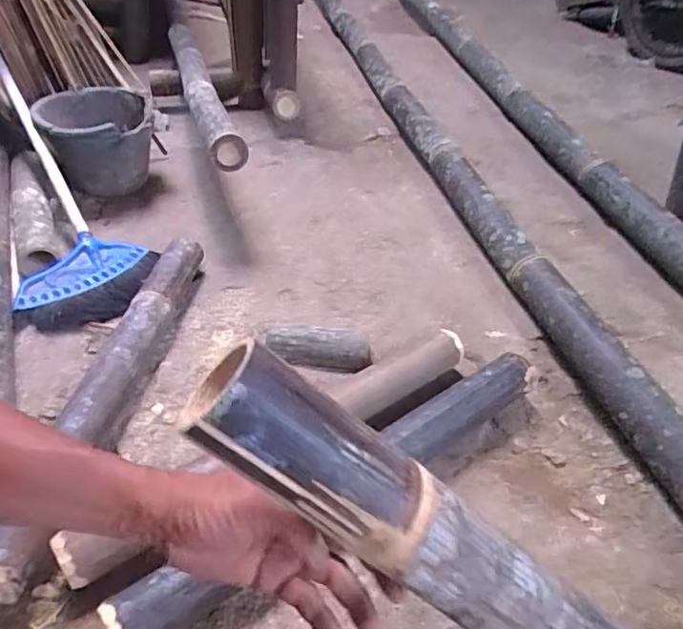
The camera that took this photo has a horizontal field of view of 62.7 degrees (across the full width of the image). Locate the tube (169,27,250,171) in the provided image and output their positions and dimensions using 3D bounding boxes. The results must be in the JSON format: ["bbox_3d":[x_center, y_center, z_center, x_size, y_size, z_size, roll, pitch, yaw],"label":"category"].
[{"bbox_3d":[-0.352,-0.570,1.340,0.071,0.076,0.938,-11,42,-16],"label":"tube"}]

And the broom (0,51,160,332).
[{"bbox_3d":[-0.555,-0.274,1.091,0.235,0.058,0.737,-18,62,-23],"label":"broom"}]

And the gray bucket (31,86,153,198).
[{"bbox_3d":[-0.530,-0.366,1.238,0.232,0.186,0.230,-3,41,-7],"label":"gray bucket"}]

